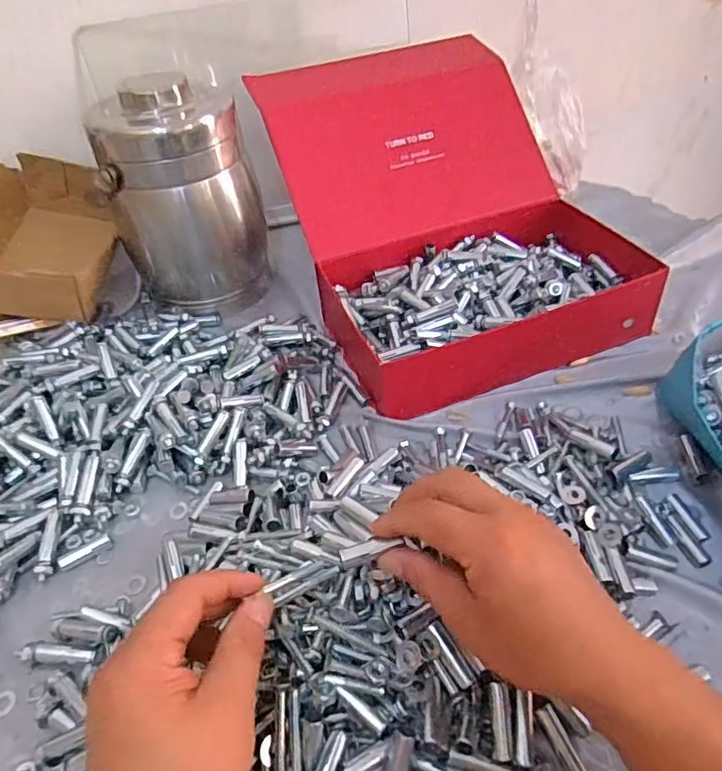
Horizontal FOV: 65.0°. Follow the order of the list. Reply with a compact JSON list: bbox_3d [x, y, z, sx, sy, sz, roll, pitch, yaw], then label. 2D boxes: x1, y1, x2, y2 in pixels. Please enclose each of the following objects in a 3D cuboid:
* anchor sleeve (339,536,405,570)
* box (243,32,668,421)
[{"bbox_3d":[0.007,0.096,0.330,0.038,0.008,0.011,-21,45,4],"label":"anchor sleeve"},{"bbox_3d":[0.095,-0.182,0.593,0.299,0.186,0.330,-17,45,-12],"label":"box"}]

